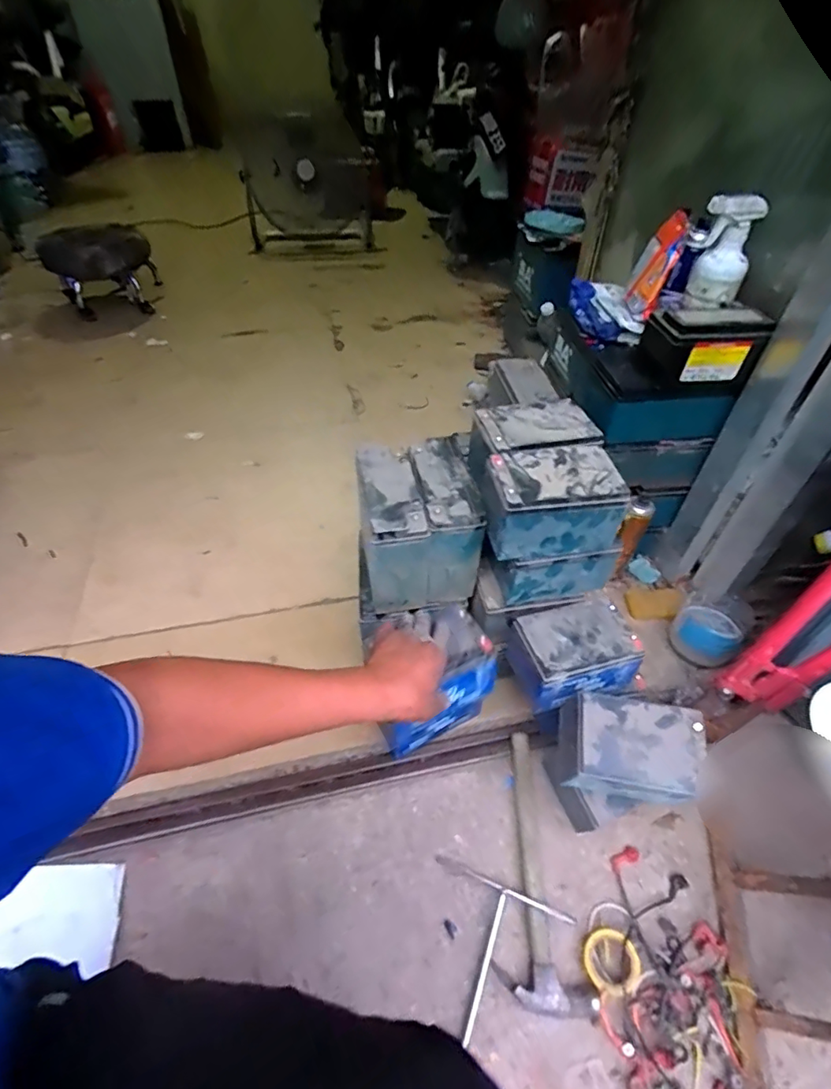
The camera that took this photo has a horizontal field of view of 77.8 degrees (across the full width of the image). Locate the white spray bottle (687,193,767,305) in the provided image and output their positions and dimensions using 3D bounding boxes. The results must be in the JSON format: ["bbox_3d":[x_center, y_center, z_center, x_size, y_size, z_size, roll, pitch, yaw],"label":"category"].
[{"bbox_3d":[0.449,-0.441,0.758,0.094,0.129,0.096,24,51,22],"label":"white spray bottle"}]

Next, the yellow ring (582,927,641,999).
[{"bbox_3d":[0.241,0.510,0.629,0.065,0.015,0.065,1,50,-1],"label":"yellow ring"}]

